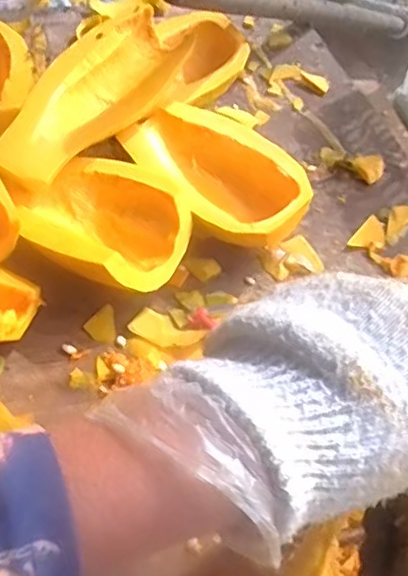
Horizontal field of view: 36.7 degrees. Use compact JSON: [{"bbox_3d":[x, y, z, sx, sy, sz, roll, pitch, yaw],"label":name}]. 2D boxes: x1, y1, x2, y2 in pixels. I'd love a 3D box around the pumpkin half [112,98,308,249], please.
[{"bbox_3d":[0.005,-0.108,0.612,0.110,0.068,0.206,-30,57,-24],"label":"pumpkin half"}]

